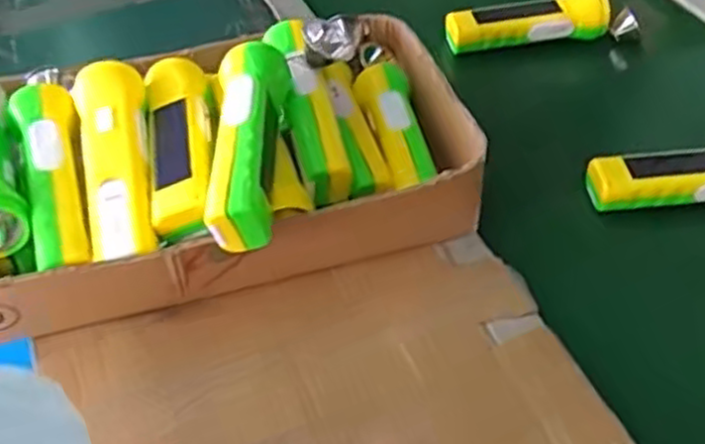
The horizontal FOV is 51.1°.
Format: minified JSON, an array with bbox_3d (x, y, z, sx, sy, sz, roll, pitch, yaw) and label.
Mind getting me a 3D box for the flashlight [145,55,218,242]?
[{"bbox_3d":[-0.124,-0.058,0.536,0.049,0.040,0.153,-7,46,-8],"label":"flashlight"}]

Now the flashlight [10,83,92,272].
[{"bbox_3d":[-0.210,-0.031,0.524,0.042,0.053,0.172,-14,47,-15],"label":"flashlight"}]

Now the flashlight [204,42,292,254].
[{"bbox_3d":[-0.074,-0.059,0.509,0.049,0.050,0.167,1,45,0],"label":"flashlight"}]

